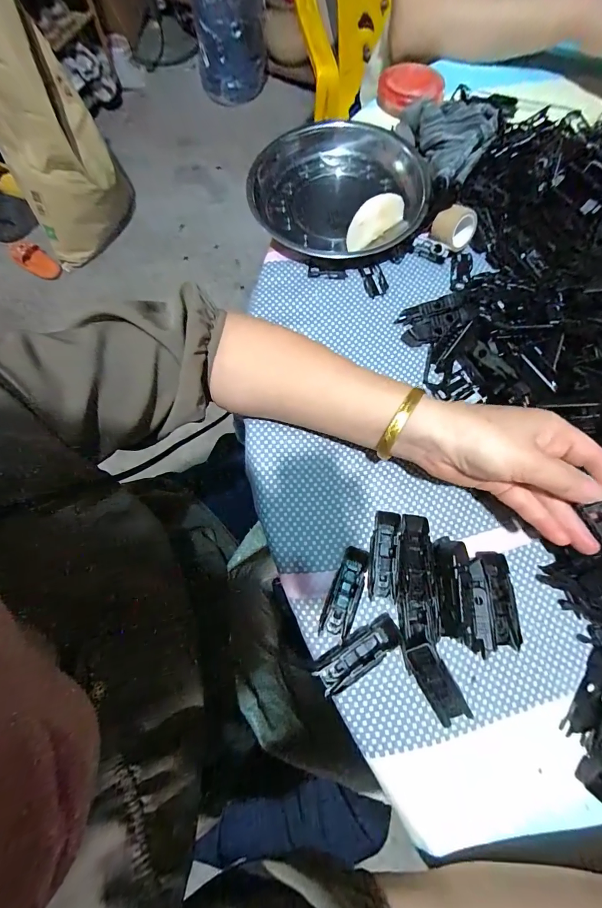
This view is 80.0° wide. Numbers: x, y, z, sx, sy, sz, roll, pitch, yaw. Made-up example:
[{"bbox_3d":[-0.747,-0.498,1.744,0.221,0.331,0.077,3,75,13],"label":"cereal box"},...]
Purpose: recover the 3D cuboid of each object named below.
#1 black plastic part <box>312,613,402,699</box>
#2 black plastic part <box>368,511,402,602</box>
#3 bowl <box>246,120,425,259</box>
[{"bbox_3d":[0.042,0.144,0.260,0.067,0.015,0.023,-32,75,-10],"label":"black plastic part"},{"bbox_3d":[0.066,0.078,0.282,0.020,0.013,0.067,8,72,2],"label":"black plastic part"},{"bbox_3d":[0.036,-0.274,0.378,0.170,0.045,0.177,0,71,0],"label":"bowl"}]

